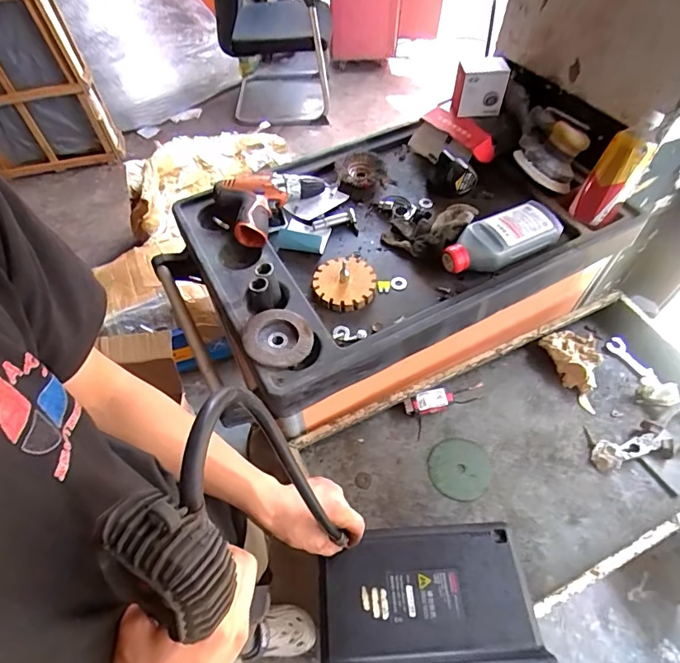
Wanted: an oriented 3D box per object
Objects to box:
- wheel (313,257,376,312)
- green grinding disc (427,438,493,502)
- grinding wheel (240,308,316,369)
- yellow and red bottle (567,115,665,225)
[{"bbox_3d":[0.007,-0.073,0.665,0.085,0.027,0.083,0,55,1],"label":"wheel"},{"bbox_3d":[0.183,0.209,0.707,0.090,0.009,0.092,0,55,1],"label":"green grinding disc"},{"bbox_3d":[-0.080,0.009,0.602,0.088,0.018,0.081,0,55,1],"label":"grinding wheel"},{"bbox_3d":[0.389,-0.224,0.657,0.063,0.137,0.068,33,62,22],"label":"yellow and red bottle"}]

